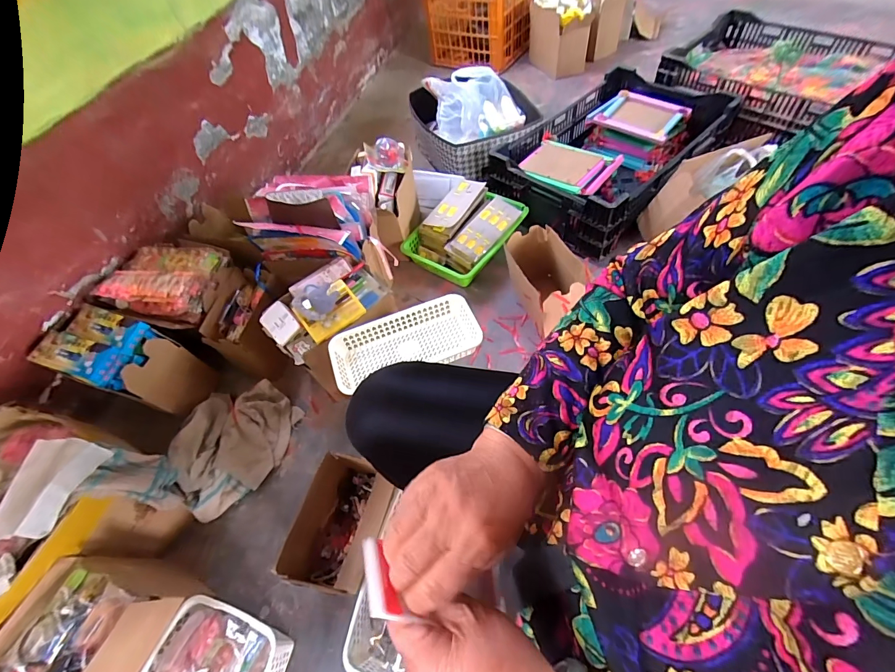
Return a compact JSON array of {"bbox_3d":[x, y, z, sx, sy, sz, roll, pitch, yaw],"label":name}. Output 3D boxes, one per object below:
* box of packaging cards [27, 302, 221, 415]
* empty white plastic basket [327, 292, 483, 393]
[{"bbox_3d":[-0.699,0.064,0.864,0.229,0.215,0.147,12,57,13],"label":"box of packaging cards"},{"bbox_3d":[-0.077,0.019,0.733,0.275,0.054,0.128,-18,56,-7],"label":"empty white plastic basket"}]

